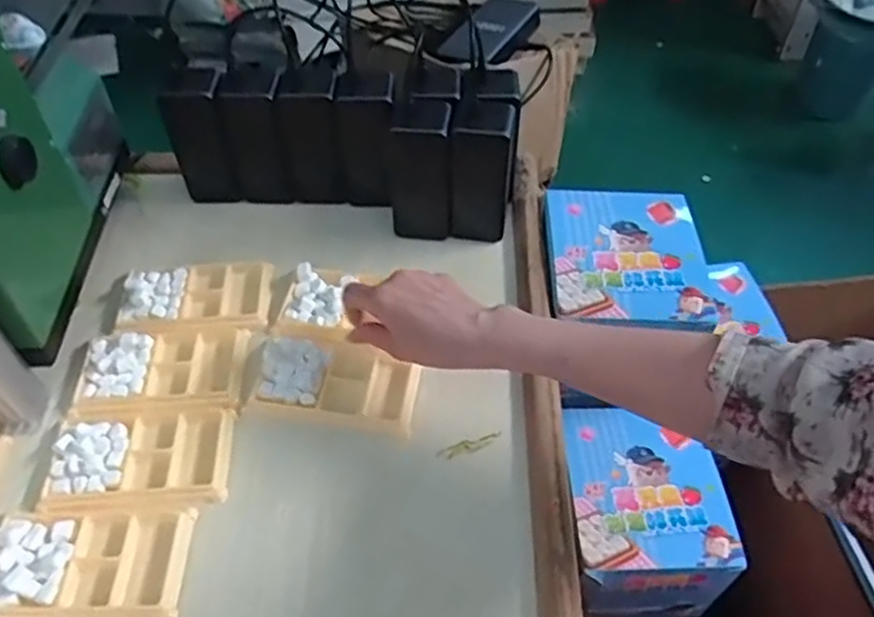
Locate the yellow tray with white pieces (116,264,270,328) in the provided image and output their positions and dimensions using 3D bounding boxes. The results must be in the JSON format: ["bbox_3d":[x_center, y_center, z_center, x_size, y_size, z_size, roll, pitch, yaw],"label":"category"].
[{"bbox_3d":[-0.217,-0.013,0.639,0.129,0.020,0.069,-1,49,-2],"label":"yellow tray with white pieces"}]

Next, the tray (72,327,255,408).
[{"bbox_3d":[-0.229,0.050,0.588,0.133,0.019,0.078,-4,49,-5],"label":"tray"}]

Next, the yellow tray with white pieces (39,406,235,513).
[{"bbox_3d":[-0.225,0.113,0.532,0.132,0.015,0.076,-4,49,-4],"label":"yellow tray with white pieces"}]

